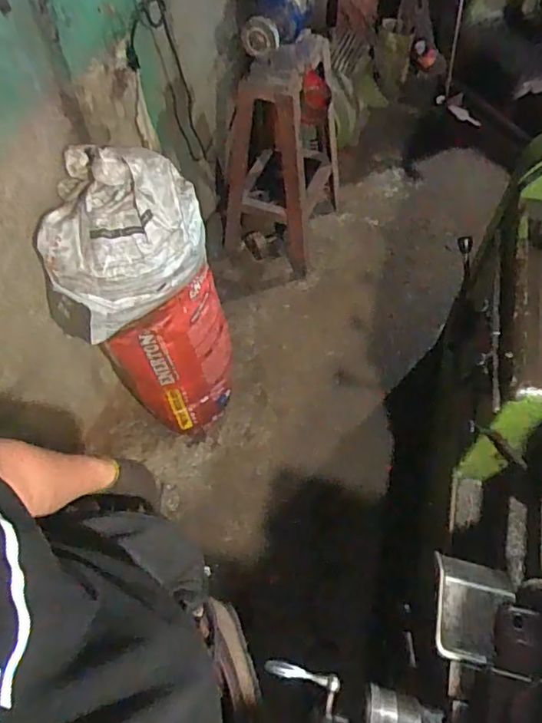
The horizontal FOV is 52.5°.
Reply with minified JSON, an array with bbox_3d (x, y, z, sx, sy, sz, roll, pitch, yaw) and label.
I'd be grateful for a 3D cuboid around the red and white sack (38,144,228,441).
[{"bbox_3d":[-0.295,-0.144,1.450,0.341,0.744,0.356,15,60,11],"label":"red and white sack"}]

